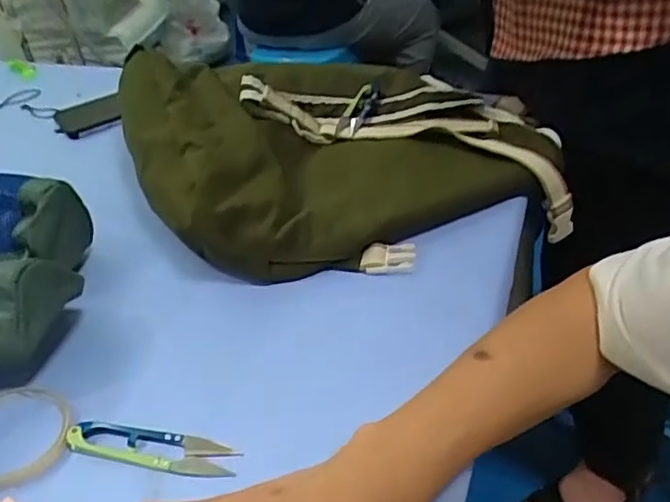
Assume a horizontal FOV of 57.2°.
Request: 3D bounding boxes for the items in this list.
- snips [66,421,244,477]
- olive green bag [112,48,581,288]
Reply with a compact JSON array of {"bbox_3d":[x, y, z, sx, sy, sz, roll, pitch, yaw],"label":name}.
[{"bbox_3d":[-0.123,0.132,0.414,0.118,0.008,0.024,5,40,13],"label":"snips"},{"bbox_3d":[0.002,-0.120,0.653,0.403,0.108,0.350,-18,40,-15],"label":"olive green bag"}]

